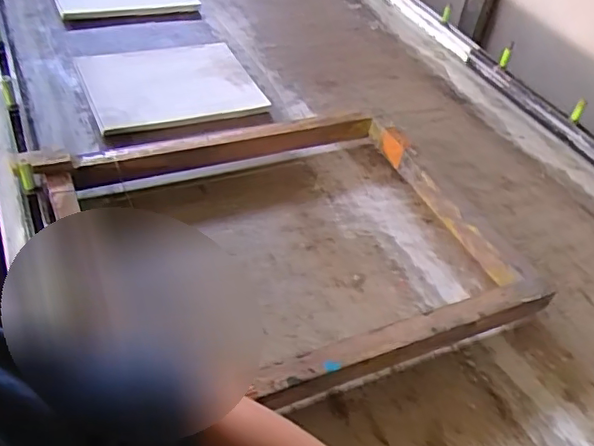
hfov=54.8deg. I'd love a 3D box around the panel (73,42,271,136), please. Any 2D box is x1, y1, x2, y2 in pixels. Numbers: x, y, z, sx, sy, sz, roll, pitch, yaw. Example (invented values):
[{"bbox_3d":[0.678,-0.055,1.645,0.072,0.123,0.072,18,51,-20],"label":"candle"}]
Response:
[{"bbox_3d":[-0.217,-0.235,0.976,0.271,0.017,0.237,-15,47,-21],"label":"panel"}]

